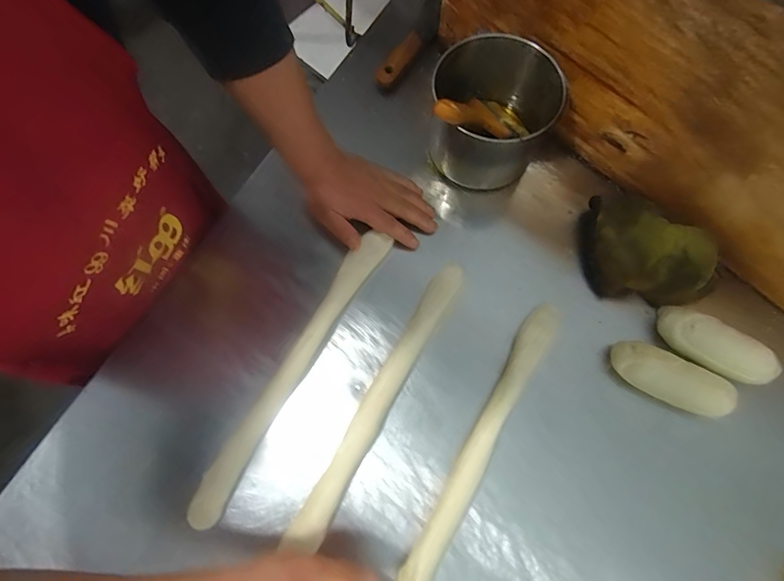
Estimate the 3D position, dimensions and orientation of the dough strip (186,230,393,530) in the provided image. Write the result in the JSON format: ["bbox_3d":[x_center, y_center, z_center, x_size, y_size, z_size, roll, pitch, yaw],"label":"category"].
[{"bbox_3d":[-0.107,0.083,0.437,0.033,0.018,0.350,29,77,9],"label":"dough strip"}]

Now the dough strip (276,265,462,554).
[{"bbox_3d":[-0.013,0.119,0.434,0.032,0.024,0.330,29,80,9],"label":"dough strip"}]

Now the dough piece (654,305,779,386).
[{"bbox_3d":[0.350,0.062,0.426,0.120,0.031,0.044,33,76,10],"label":"dough piece"}]

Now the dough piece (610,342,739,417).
[{"bbox_3d":[0.295,0.092,0.419,0.115,0.032,0.047,27,75,9],"label":"dough piece"}]

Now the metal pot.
[{"bbox_3d":[0.109,-0.211,0.475,0.132,0.101,0.142,0,73,1],"label":"metal pot"}]

